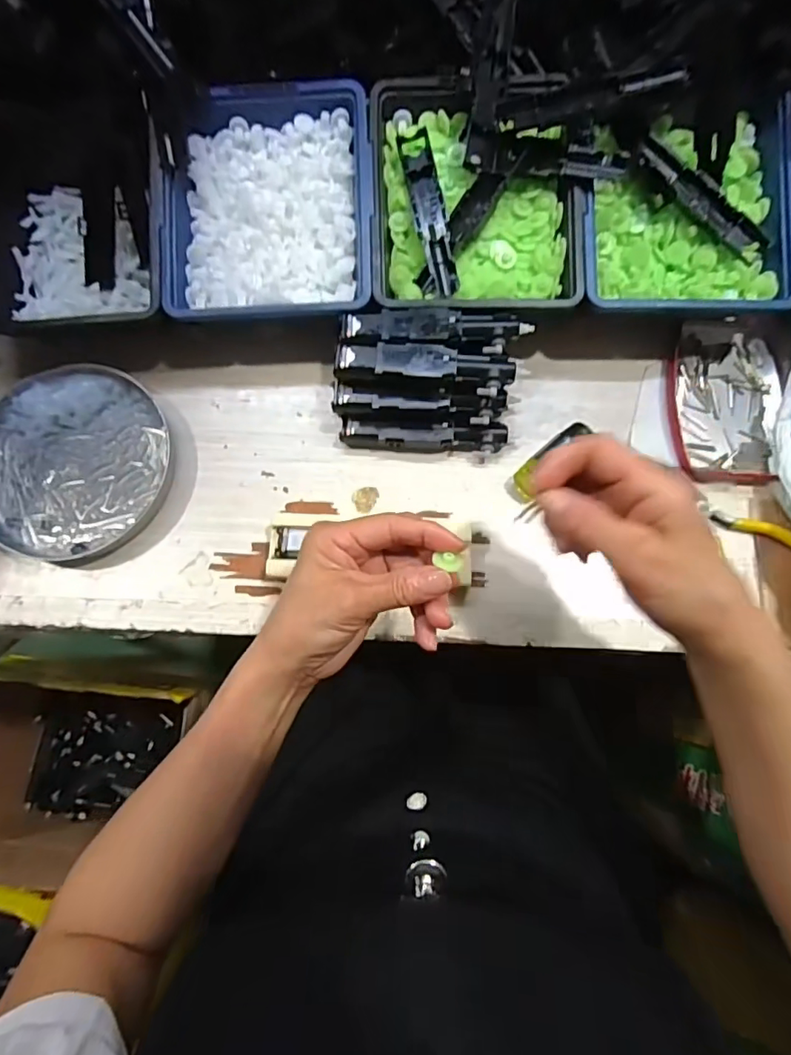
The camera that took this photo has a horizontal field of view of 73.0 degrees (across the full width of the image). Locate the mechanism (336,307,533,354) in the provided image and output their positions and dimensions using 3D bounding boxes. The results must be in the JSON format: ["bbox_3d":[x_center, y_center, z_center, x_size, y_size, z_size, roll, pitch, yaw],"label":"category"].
[{"bbox_3d":[0.027,-0.133,0.364,0.126,0.013,0.027,2,78,1],"label":"mechanism"}]

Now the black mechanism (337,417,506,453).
[{"bbox_3d":[0.021,-0.066,0.392,0.118,0.021,0.021,1,78,1],"label":"black mechanism"}]

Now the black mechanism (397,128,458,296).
[{"bbox_3d":[0.025,-0.220,0.372,0.022,0.015,0.120,-13,78,-2],"label":"black mechanism"}]

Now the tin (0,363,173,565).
[{"bbox_3d":[-0.240,-0.050,0.396,0.142,0.014,0.140,0,78,1],"label":"tin"}]

